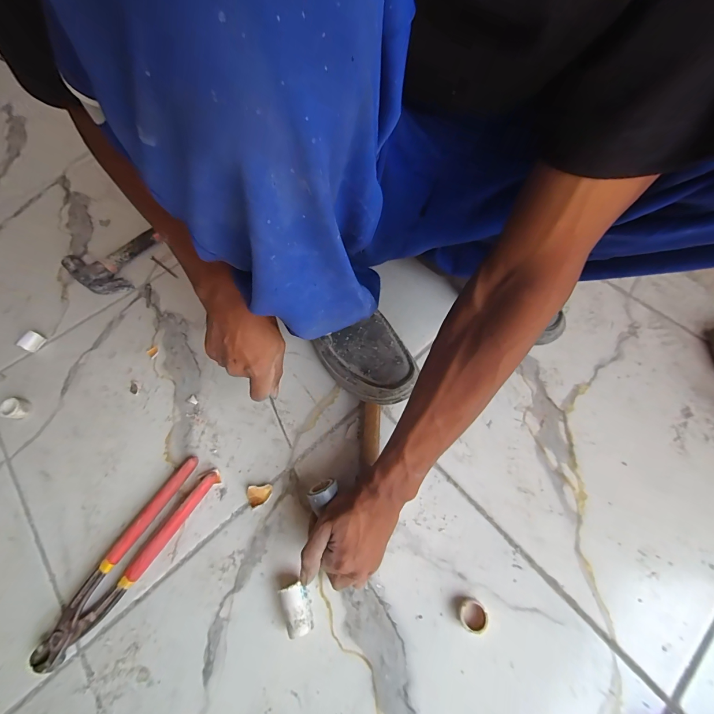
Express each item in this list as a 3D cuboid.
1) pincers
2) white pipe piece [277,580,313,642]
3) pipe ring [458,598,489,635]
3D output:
[{"bbox_3d":[-0.247,0.217,0.366,0.049,0.021,0.218,28,68,15],"label":"pincers"},{"bbox_3d":[-0.060,0.253,0.335,0.026,0.028,0.043,-17,64,-6],"label":"white pipe piece"},{"bbox_3d":[0.115,0.257,0.329,0.028,0.009,0.027,-1,63,2],"label":"pipe ring"}]

